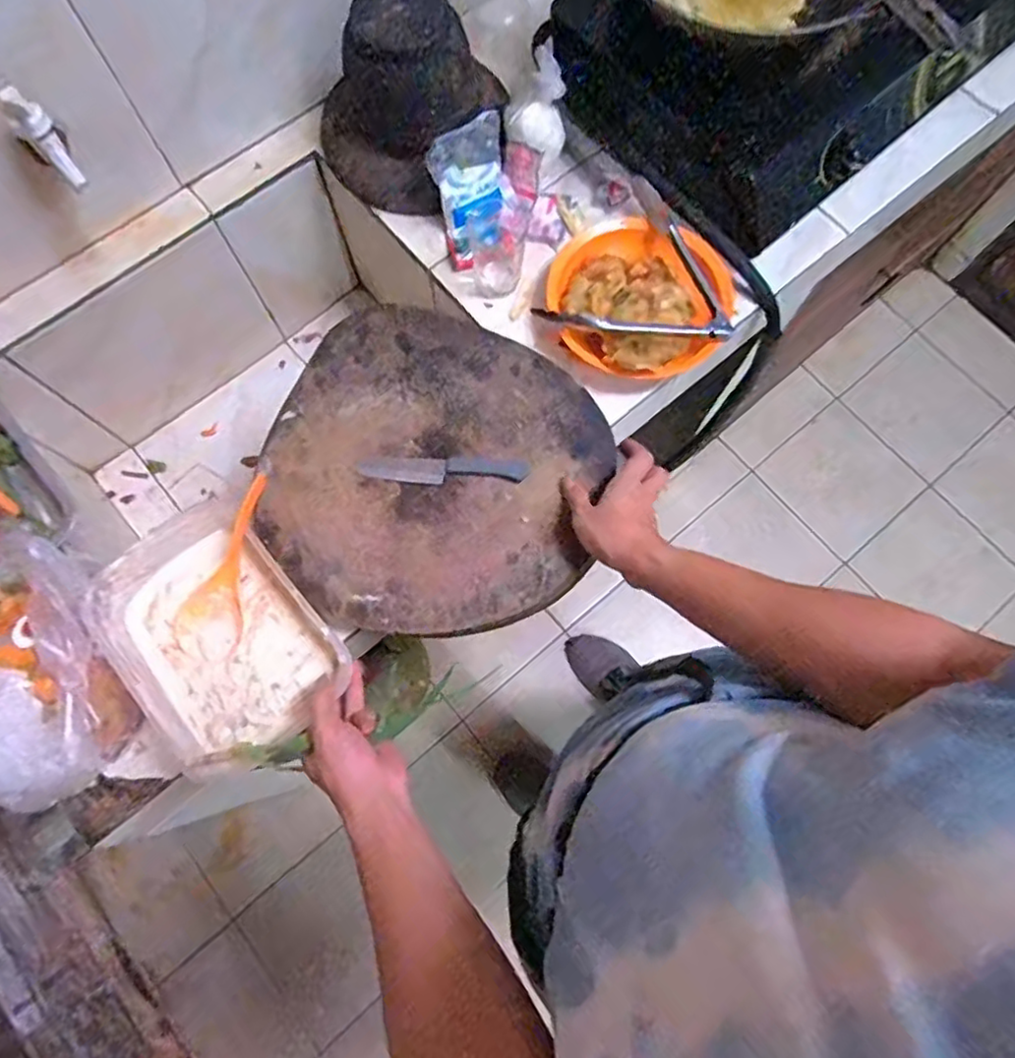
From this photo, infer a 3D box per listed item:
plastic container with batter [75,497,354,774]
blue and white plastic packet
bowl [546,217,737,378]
[{"bbox_3d":[-0.289,0.095,0.639,0.172,0.058,0.246,-40,77,-11],"label":"plastic container with batter"},{"bbox_3d":[-0.035,-0.402,0.765,0.090,0.021,0.126,-25,117,-3],"label":"blue and white plastic packet"},{"bbox_3d":[0.149,-0.262,0.741,0.199,0.068,0.190,0,73,0],"label":"bowl"}]

